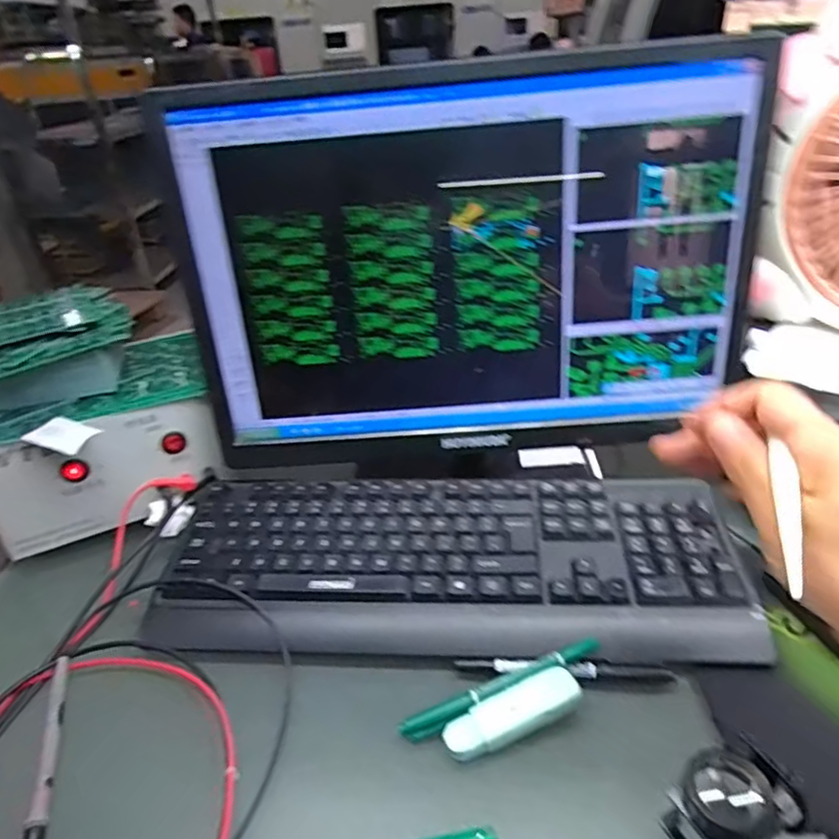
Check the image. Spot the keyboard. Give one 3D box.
[{"bbox_3d":[0.019,0.105,0.476,0.432,0.020,0.155,-1,39,7],"label":"keyboard"}]

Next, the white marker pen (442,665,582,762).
[{"bbox_3d":[0.058,0.183,0.376,0.089,0.020,0.028,-16,33,-17],"label":"white marker pen"}]

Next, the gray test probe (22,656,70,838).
[{"bbox_3d":[-0.231,0.206,0.375,0.010,0.018,0.139,-16,40,-12],"label":"gray test probe"}]

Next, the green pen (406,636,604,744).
[{"bbox_3d":[0.056,0.174,0.393,0.141,0.013,0.014,-15,33,-16],"label":"green pen"}]

